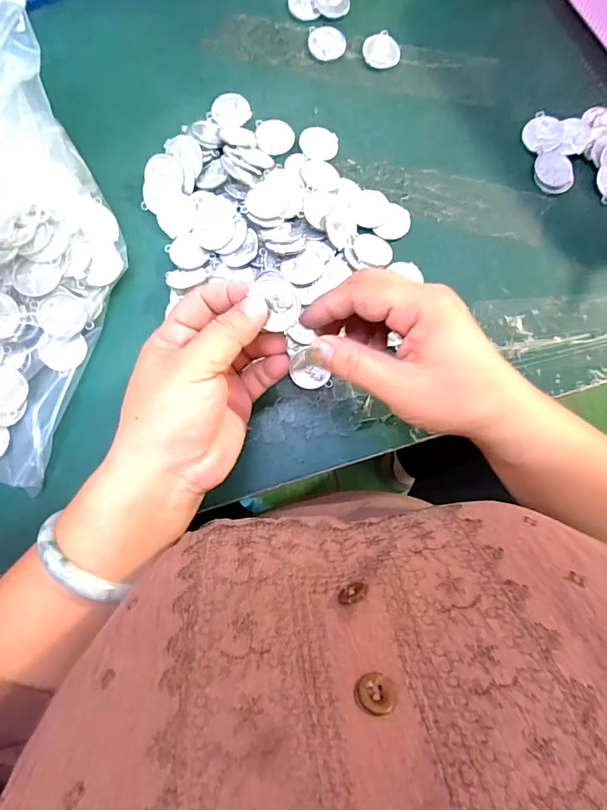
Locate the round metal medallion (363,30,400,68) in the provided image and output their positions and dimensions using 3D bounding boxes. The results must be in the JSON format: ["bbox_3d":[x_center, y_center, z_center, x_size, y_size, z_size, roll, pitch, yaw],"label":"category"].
[{"bbox_3d":[0.064,-0.287,0.366,0.029,0.005,0.029,0,81,-2],"label":"round metal medallion"}]

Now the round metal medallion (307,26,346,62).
[{"bbox_3d":[0.019,-0.294,0.365,0.029,0.004,0.031,0,81,-2],"label":"round metal medallion"}]

